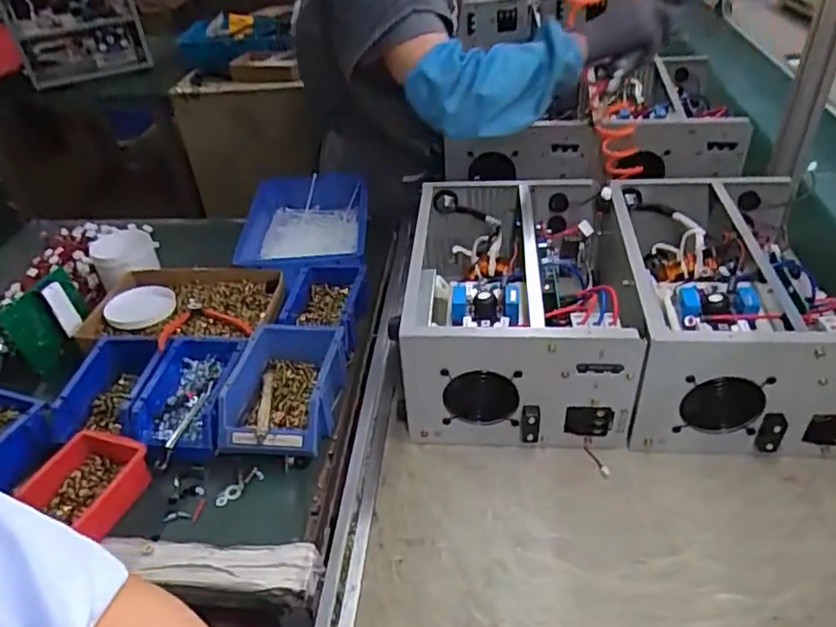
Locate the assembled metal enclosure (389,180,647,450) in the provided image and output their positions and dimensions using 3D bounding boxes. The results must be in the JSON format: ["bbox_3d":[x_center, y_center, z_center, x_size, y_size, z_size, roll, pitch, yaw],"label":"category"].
[{"bbox_3d":[0.136,-0.018,0.872,0.279,0.180,0.384,3,40,10],"label":"assembled metal enclosure"}]

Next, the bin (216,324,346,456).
[{"bbox_3d":[-0.172,0.101,0.814,0.138,0.075,0.188,-1,39,5],"label":"bin"}]

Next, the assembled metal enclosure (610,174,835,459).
[{"bbox_3d":[0.400,-0.021,0.848,0.260,0.180,0.407,0,39,7],"label":"assembled metal enclosure"}]

